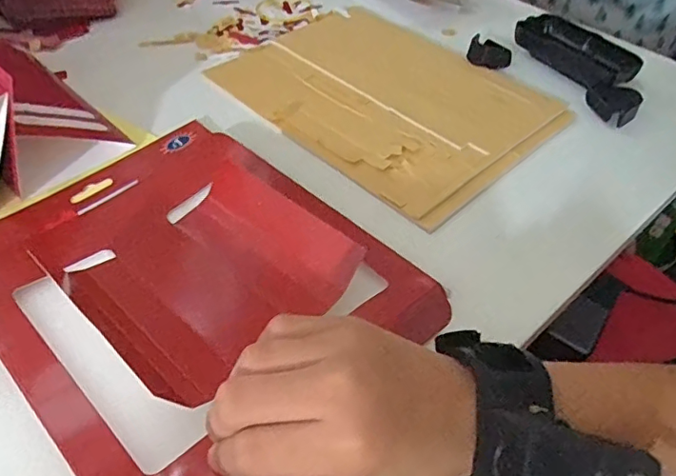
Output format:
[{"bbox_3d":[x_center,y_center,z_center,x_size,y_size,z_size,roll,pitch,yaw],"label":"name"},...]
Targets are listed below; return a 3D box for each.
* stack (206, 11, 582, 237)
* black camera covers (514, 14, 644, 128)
[{"bbox_3d":[0.037,-0.125,0.447,0.191,0.010,0.258,-36,57,-29],"label":"stack"},{"bbox_3d":[0.222,-0.155,0.473,0.065,0.022,0.144,-17,50,-16],"label":"black camera covers"}]

